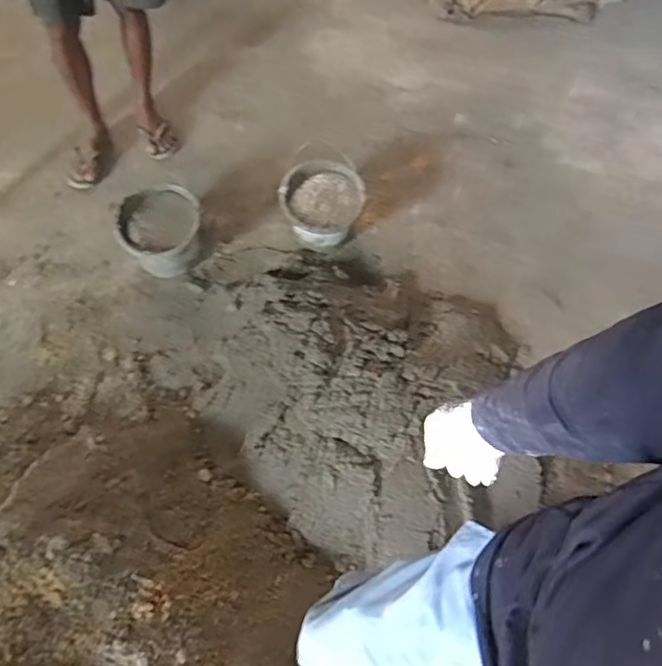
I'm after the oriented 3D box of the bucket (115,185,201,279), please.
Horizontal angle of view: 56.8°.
[{"bbox_3d":[-0.457,-0.278,1.684,0.196,0.176,0.208,0,58,-1],"label":"bucket"}]

